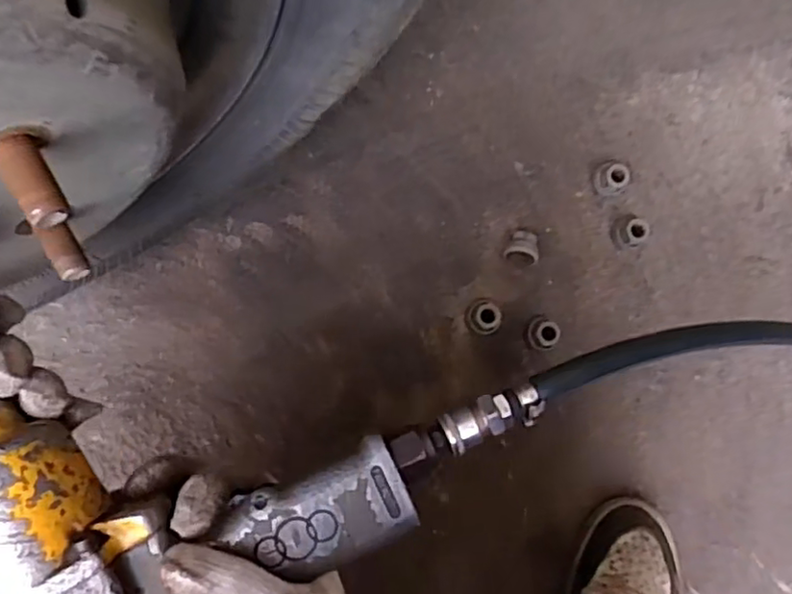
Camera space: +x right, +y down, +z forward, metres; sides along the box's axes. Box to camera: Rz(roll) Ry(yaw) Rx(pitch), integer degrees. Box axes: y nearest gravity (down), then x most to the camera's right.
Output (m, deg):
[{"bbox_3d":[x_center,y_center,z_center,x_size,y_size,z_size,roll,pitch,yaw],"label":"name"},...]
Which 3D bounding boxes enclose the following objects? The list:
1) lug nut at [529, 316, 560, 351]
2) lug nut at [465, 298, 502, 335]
[{"bbox_3d":[0.133,0.033,0.580,0.026,0.025,0.028,-5,85,-4],"label":"lug nut"},{"bbox_3d":[0.079,0.017,0.575,0.030,0.020,0.033,2,85,-3],"label":"lug nut"}]

